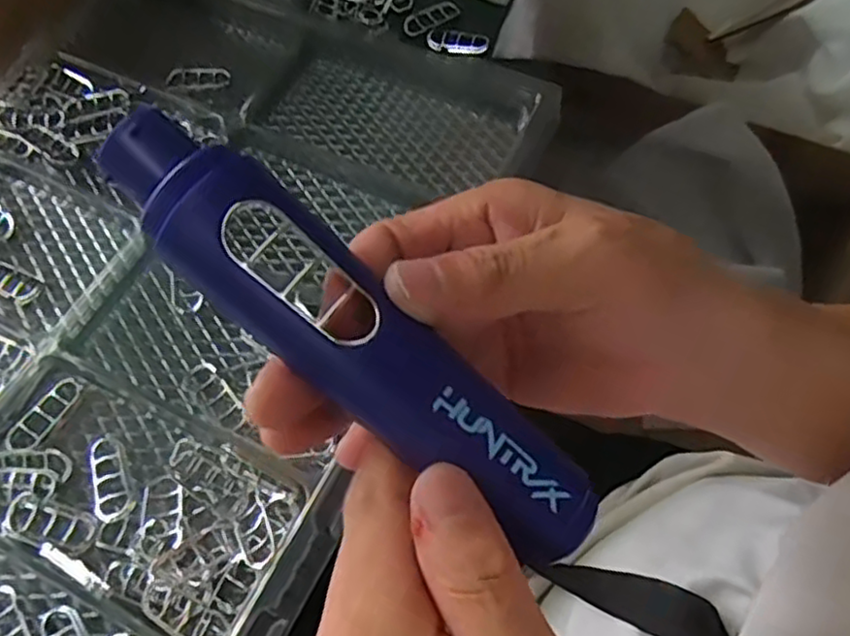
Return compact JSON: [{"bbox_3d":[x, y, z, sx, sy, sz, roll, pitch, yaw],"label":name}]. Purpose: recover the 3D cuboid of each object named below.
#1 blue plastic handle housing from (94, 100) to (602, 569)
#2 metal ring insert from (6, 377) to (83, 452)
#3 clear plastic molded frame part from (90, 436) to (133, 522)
[{"bbox_3d":[-0.020,0.003,0.190,0.171,0.016,0.036,40,70,-1],"label":"blue plastic handle housing"},{"bbox_3d":[-0.237,0.060,0.422,0.019,0.008,0.053,36,61,-8],"label":"metal ring insert"},{"bbox_3d":[-0.187,0.094,0.401,0.018,0.009,0.054,-23,65,-11],"label":"clear plastic molded frame part"}]

